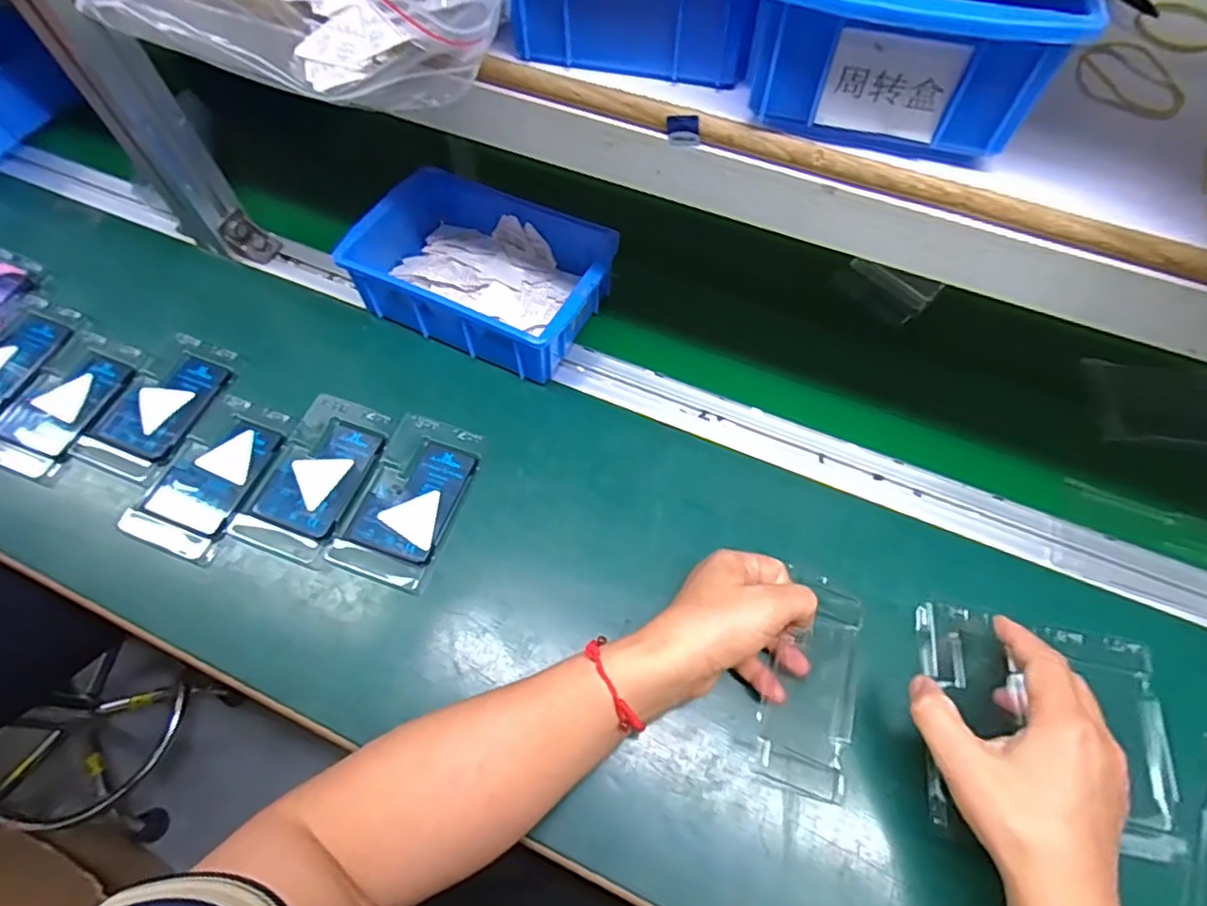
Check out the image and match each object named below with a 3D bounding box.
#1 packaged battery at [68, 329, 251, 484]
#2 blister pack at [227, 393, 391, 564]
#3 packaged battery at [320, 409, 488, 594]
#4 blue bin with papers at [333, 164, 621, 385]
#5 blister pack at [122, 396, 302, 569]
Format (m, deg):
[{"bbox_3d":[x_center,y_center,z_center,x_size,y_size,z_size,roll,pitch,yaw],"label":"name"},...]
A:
[{"bbox_3d":[-0.355,-0.041,0.505,0.079,0.015,0.125,20,63,12],"label":"packaged battery"},{"bbox_3d":[-0.219,0.016,0.477,0.072,0.010,0.125,16,63,10],"label":"blister pack"},{"bbox_3d":[-0.142,0.033,0.463,0.073,0.012,0.123,17,63,10],"label":"packaged battery"},{"bbox_3d":[-0.099,-0.154,0.535,0.204,0.072,0.143,21,64,12],"label":"blue bin with papers"},{"bbox_3d":[-0.298,0.016,0.480,0.073,0.012,0.126,18,63,10],"label":"blister pack"}]

